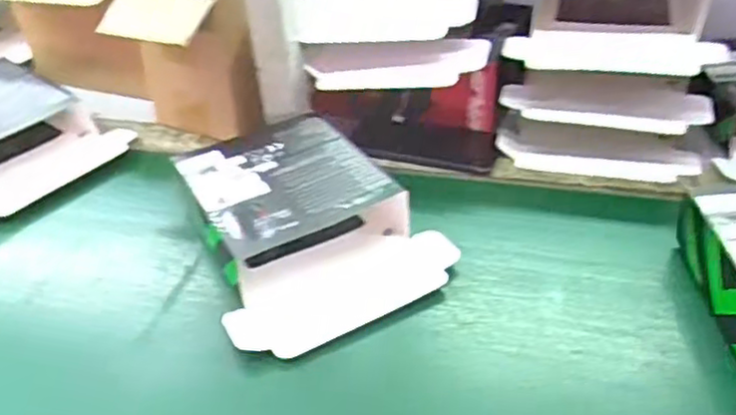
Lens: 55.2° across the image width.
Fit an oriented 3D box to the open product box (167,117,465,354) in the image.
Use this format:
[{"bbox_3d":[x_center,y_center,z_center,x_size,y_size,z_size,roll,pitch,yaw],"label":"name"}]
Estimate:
[{"bbox_3d":[-0.061,0.013,0.634,0.187,0.062,0.240,-23,41,-22],"label":"open product box"}]

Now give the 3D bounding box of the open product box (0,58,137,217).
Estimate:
[{"bbox_3d":[-0.420,-0.086,0.812,0.248,0.061,0.196,25,47,34],"label":"open product box"}]

